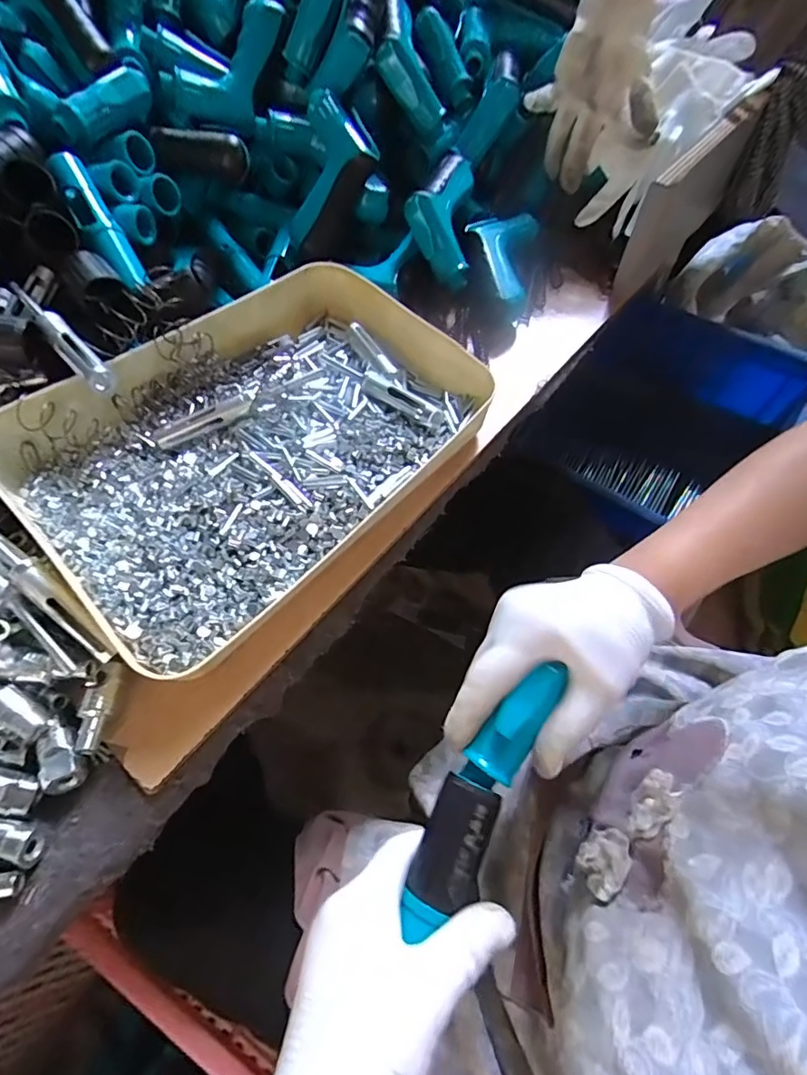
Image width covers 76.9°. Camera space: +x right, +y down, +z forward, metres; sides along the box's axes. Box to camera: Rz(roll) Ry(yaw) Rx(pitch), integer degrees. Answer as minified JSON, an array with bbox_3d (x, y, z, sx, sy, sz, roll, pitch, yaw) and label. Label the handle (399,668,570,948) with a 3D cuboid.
[{"bbox_3d":[0.044,0.134,0.274,0.035,0.025,0.144,28,82,17],"label":"handle"}]

